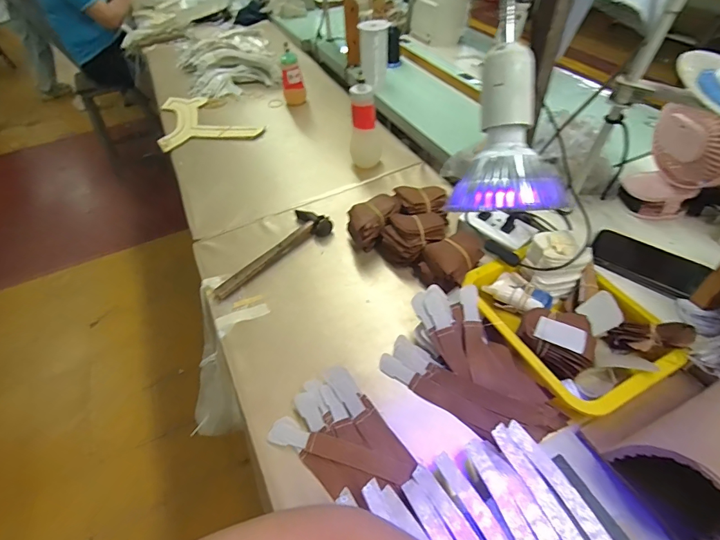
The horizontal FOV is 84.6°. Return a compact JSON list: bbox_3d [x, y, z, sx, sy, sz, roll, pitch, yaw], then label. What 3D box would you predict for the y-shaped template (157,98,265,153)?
[{"bbox_3d":[-0.425,-0.437,1.126,0.263,0.022,0.314,-13,48,-7],"label":"y-shaped template"}]

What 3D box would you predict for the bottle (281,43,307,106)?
[{"bbox_3d":[-0.193,-0.547,1.122,0.063,0.134,0.050,-10,48,-4],"label":"bottle"}]

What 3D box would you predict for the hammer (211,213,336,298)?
[{"bbox_3d":[-0.167,-0.036,0.728,0.090,0.029,0.244,35,59,30],"label":"hammer"}]

